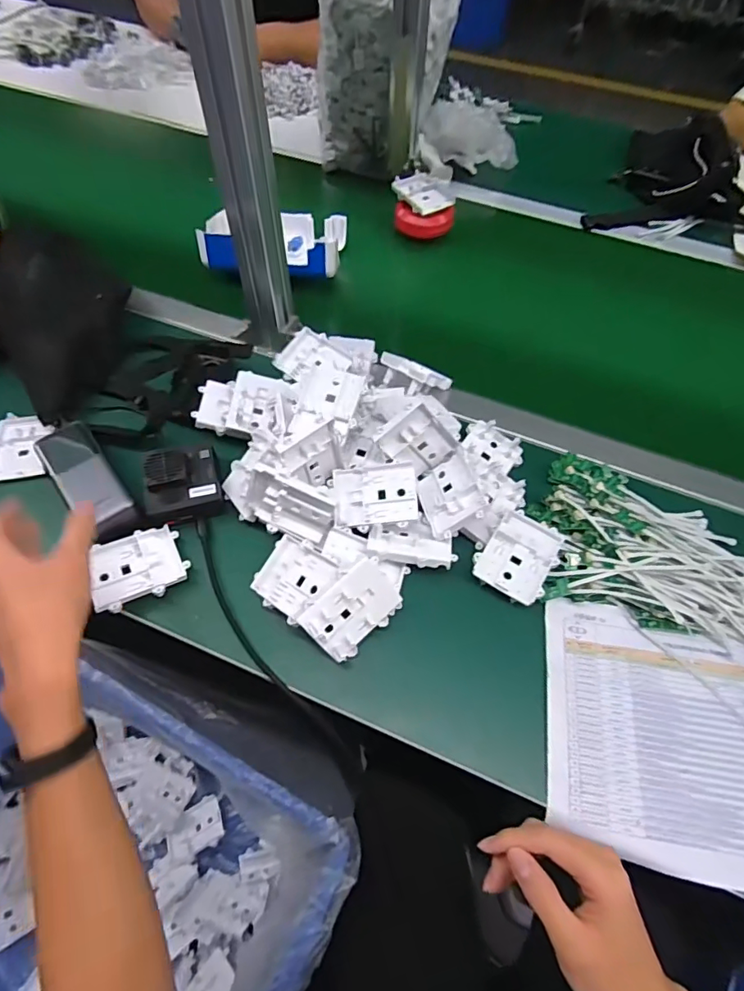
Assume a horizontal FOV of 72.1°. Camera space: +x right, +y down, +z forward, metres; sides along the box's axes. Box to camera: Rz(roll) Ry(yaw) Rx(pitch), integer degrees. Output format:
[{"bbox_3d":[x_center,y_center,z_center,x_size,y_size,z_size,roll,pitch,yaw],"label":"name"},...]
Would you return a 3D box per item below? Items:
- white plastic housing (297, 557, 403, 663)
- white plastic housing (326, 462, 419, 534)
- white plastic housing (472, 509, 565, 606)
[{"bbox_3d":[-0.014,0.100,0.452,0.085,0.014,0.065,-40,111,-13],"label":"white plastic housing"},{"bbox_3d":[0.005,0.005,0.521,0.083,0.030,0.064,-9,69,8],"label":"white plastic housing"},{"bbox_3d":[0.145,0.060,0.504,0.065,0.023,0.087,31,64,15],"label":"white plastic housing"}]

